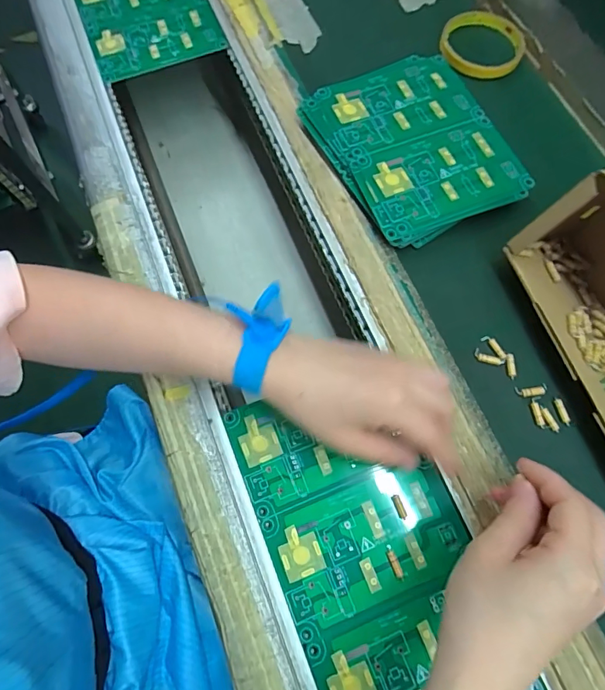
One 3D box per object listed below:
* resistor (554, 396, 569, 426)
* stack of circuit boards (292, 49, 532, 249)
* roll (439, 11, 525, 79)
[{"bbox_3d":[0.197,0.050,0.327,0.006,0.004,0.022,-13,73,-2],"label":"resistor"},{"bbox_3d":[0.103,-0.181,0.395,0.149,0.025,0.176,-28,74,-7],"label":"stack of circuit boards"},{"bbox_3d":[0.185,-0.314,0.451,0.089,0.012,0.089,-1,73,2],"label":"roll"}]

